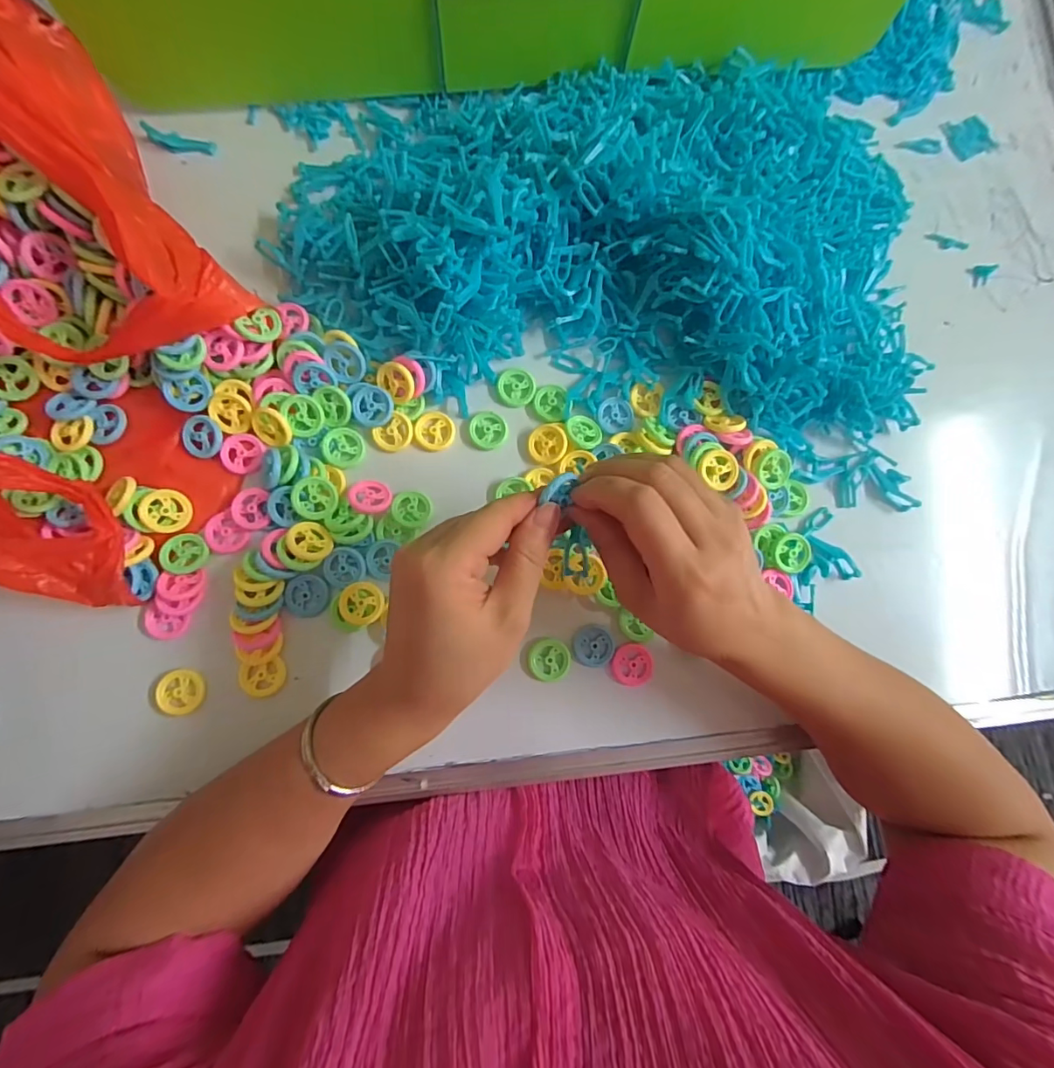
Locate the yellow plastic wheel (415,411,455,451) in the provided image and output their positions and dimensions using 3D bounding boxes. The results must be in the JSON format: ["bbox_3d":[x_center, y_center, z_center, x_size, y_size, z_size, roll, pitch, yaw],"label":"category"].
[{"bbox_3d":[-0.068,-0.077,0.366,0.029,0.004,0.030,1,82,-4],"label":"yellow plastic wheel"}]

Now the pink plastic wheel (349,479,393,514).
[{"bbox_3d":[-0.111,-0.027,0.352,0.029,0.004,0.029,8,56,-12],"label":"pink plastic wheel"}]

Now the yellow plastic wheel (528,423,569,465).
[{"bbox_3d":[0.016,-0.067,0.370,0.028,0.007,0.028,-8,90,12],"label":"yellow plastic wheel"}]

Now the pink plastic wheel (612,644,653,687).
[{"bbox_3d":[0.076,0.093,0.353,0.029,0.004,0.028,0,82,-4],"label":"pink plastic wheel"}]

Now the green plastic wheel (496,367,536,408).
[{"bbox_3d":[-0.008,-0.112,0.376,0.029,0.004,0.029,1,82,-4],"label":"green plastic wheel"}]

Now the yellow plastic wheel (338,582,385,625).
[{"bbox_3d":[-0.114,0.048,0.343,0.029,0.007,0.030,1,82,-4],"label":"yellow plastic wheel"}]

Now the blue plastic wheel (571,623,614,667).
[{"bbox_3d":[0.048,0.080,0.353,0.028,0.004,0.030,1,82,-4],"label":"blue plastic wheel"}]

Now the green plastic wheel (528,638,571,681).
[{"bbox_3d":[0.017,0.089,0.349,0.029,0.004,0.029,1,82,-4],"label":"green plastic wheel"}]

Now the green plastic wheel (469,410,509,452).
[{"bbox_3d":[-0.029,-0.077,0.372,0.028,0.004,0.028,1,82,-4],"label":"green plastic wheel"}]

